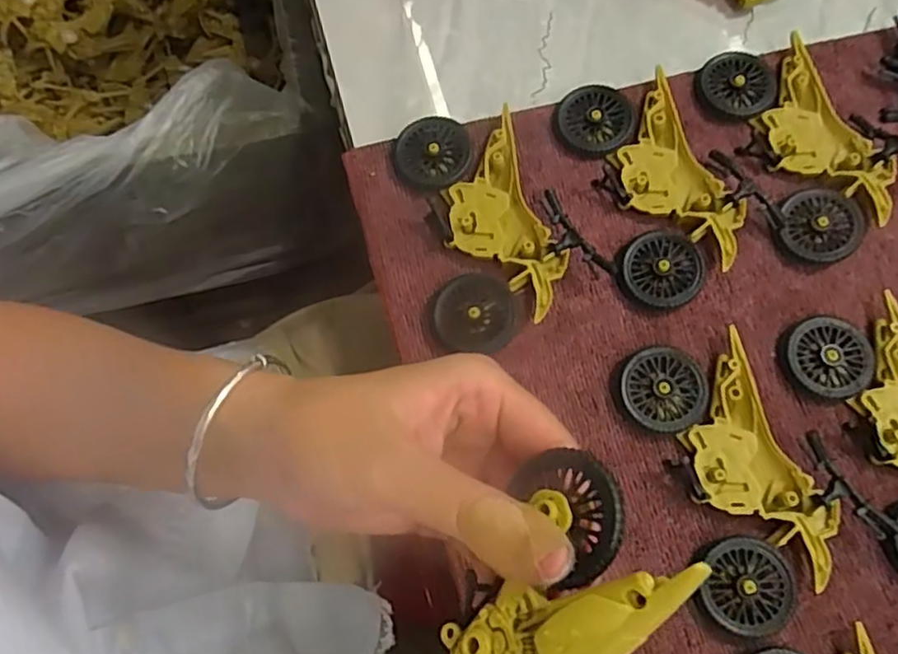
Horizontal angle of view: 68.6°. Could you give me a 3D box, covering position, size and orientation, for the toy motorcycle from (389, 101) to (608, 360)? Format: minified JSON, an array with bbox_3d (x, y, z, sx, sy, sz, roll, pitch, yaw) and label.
[{"bbox_3d":[0.017,-0.050,0.305,0.076,0.016,0.112,-21,74,-5],"label":"toy motorcycle"}]

